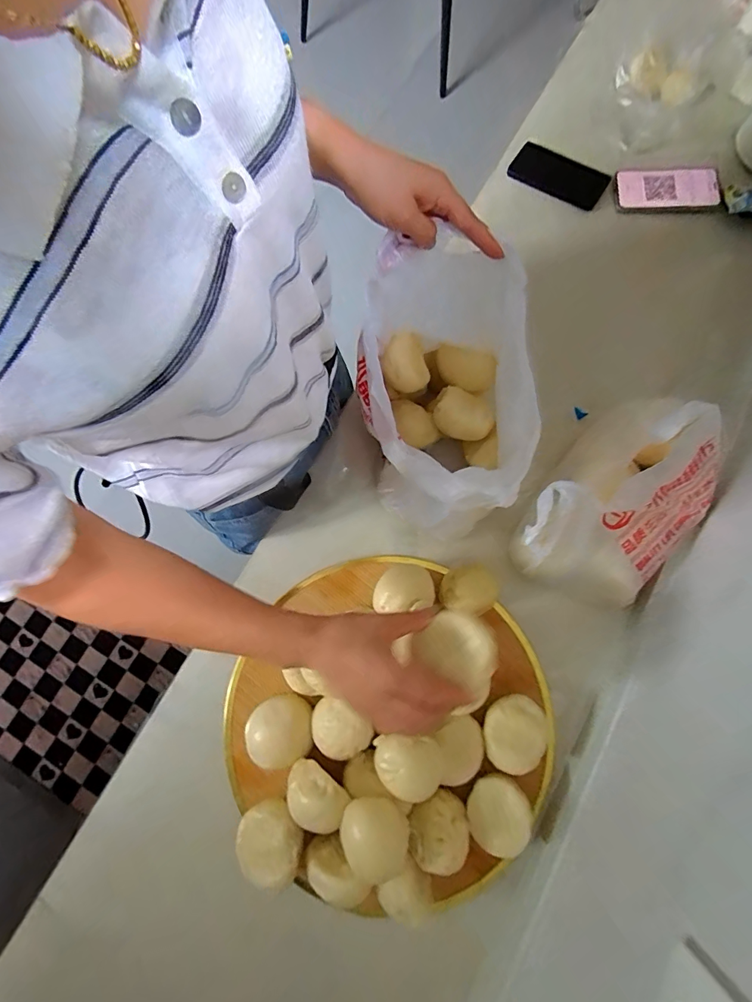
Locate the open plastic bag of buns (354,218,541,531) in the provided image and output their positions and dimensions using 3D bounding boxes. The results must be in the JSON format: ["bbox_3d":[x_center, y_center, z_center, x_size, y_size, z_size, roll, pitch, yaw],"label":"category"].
[{"bbox_3d":[0.083,-0.115,0.483,0.185,0.205,0.249,-14,77,-2],"label":"open plastic bag of buns"}]

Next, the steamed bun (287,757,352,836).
[{"bbox_3d":[-0.070,0.335,0.474,0.074,0.042,0.068,30,79,8],"label":"steamed bun"}]

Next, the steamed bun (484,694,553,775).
[{"bbox_3d":[0.165,0.277,0.509,0.073,0.055,0.085,31,79,8],"label":"steamed bun"}]

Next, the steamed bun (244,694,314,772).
[{"bbox_3d":[-0.120,0.282,0.516,0.095,0.051,0.074,-34,78,-6],"label":"steamed bun"}]

